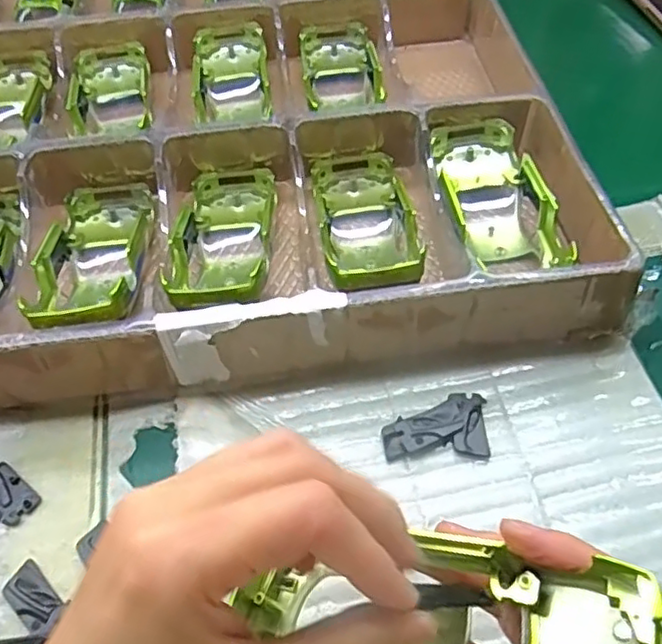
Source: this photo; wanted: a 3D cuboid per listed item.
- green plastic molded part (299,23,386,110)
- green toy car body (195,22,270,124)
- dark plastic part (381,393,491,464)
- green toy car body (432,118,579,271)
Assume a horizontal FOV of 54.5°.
[{"bbox_3d":[0.008,-0.193,0.488,0.057,0.024,0.079,-4,53,-1],"label":"green plastic molded part"},{"bbox_3d":[-0.073,-0.184,0.477,0.050,0.030,0.099,-7,53,-3],"label":"green toy car body"},{"bbox_3d":[0.051,0.051,0.316,0.050,0.006,0.033,-2,53,1],"label":"dark plastic part"},{"bbox_3d":[0.094,-0.074,0.381,0.057,0.030,0.118,-9,53,-4],"label":"green toy car body"}]

